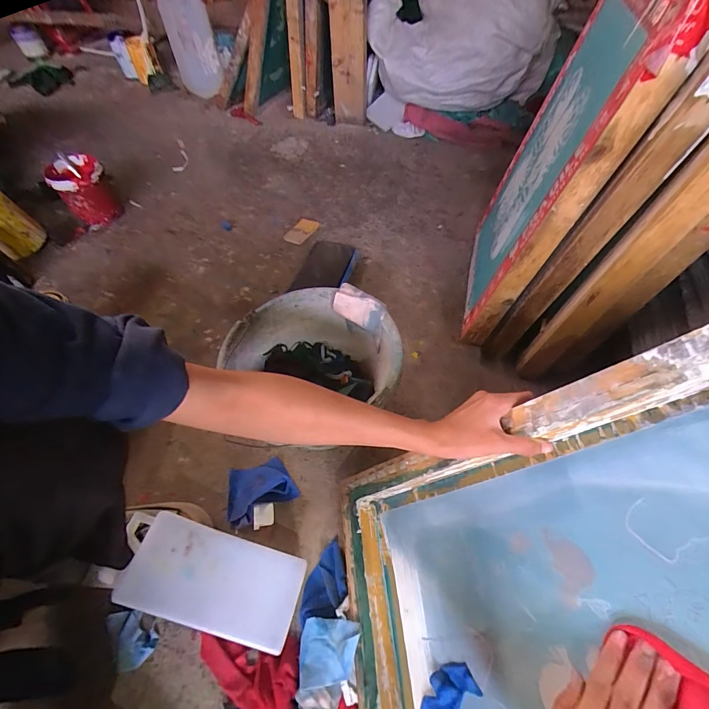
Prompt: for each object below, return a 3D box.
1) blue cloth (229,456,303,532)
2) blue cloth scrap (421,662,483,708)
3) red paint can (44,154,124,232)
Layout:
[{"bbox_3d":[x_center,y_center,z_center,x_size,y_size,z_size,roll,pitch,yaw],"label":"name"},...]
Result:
[{"bbox_3d":[-0.144,0.198,0.532,0.103,0.034,0.091,-17,56,-9],"label":"blue cloth"},{"bbox_3d":[0.083,0.353,0.360,0.102,0.007,0.037,-58,38,9],"label":"blue cloth scrap"},{"bbox_3d":[-0.701,-0.427,0.944,0.125,0.129,0.148,-32,60,-18],"label":"red paint can"}]

